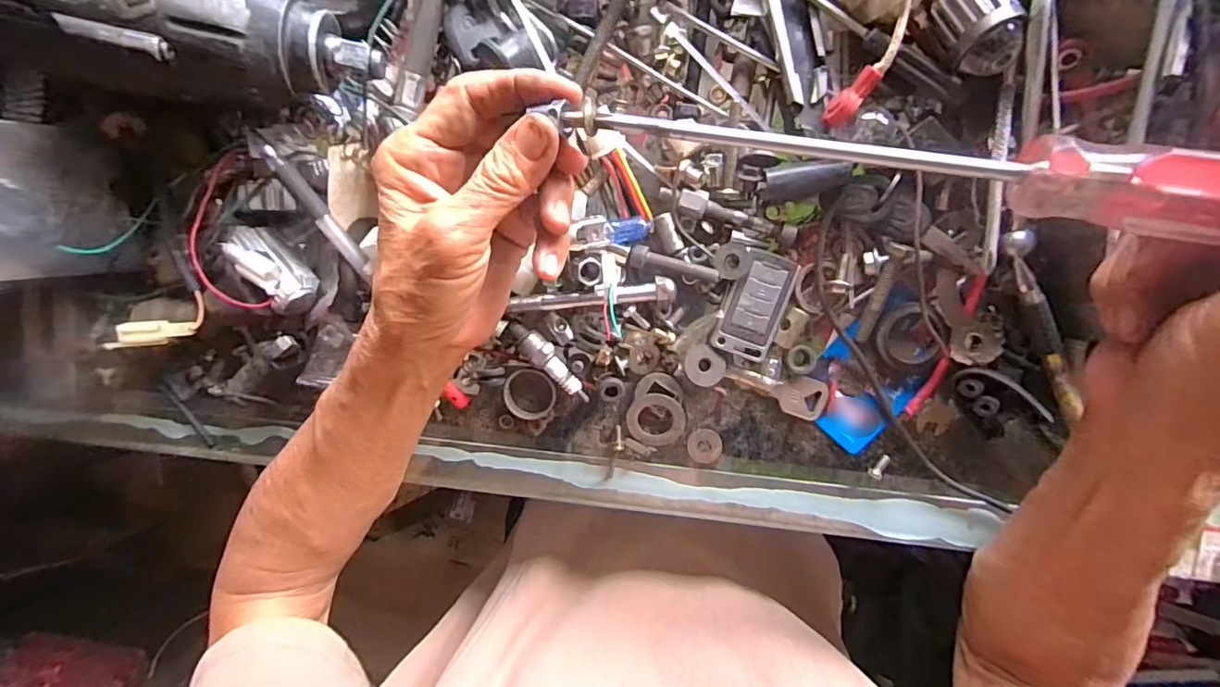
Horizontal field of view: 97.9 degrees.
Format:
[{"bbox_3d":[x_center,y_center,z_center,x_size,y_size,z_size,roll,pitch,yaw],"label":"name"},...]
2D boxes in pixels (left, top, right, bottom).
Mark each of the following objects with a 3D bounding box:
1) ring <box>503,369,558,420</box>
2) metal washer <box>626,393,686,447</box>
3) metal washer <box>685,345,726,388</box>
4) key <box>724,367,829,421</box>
[{"bbox_3d":[-0.046,0.029,0.310,0.031,0.012,0.031,1,98,5],"label":"ring"},{"bbox_3d":[0.027,0.045,0.309,0.033,0.006,0.032,1,98,5],"label":"metal washer"},{"bbox_3d":[0.053,0.013,0.296,0.023,0.004,0.021,0,88,-1],"label":"metal washer"},{"bbox_3d":[0.094,0.026,0.299,0.058,0.005,0.023,16,99,3],"label":"key"}]

